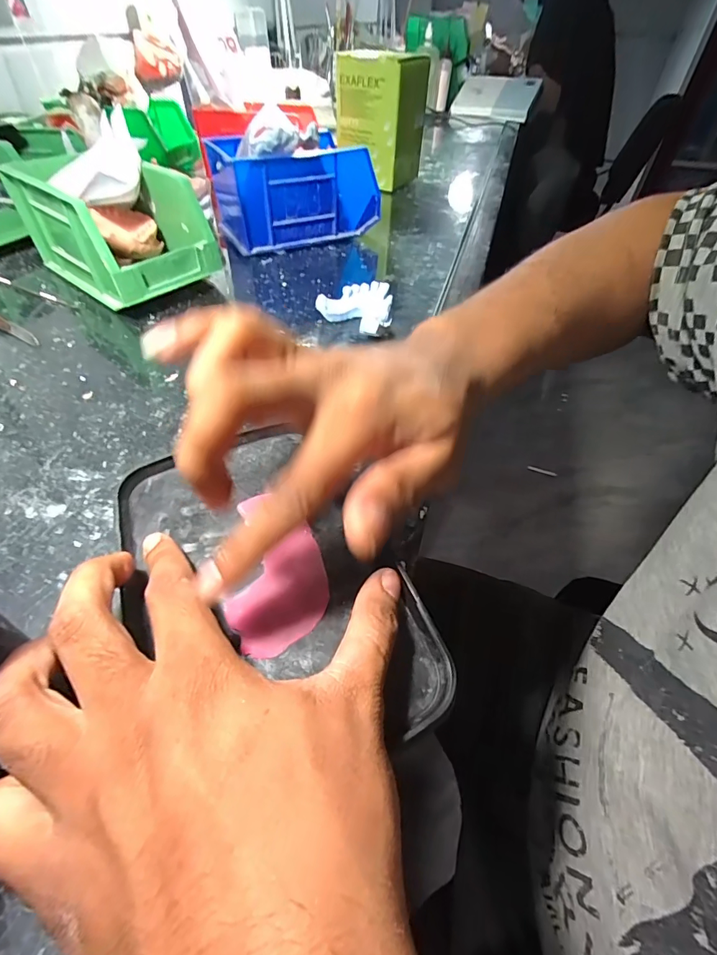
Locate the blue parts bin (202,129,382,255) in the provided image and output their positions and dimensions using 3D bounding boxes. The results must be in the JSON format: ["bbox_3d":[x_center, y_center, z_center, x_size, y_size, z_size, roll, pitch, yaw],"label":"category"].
[{"bbox_3d":[-0.071,-0.328,0.477,0.171,0.089,0.105,-18,52,-18],"label":"blue parts bin"}]

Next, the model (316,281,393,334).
[{"bbox_3d":[0.004,-0.145,0.360,0.061,0.027,0.052,35,56,25],"label":"model"}]

